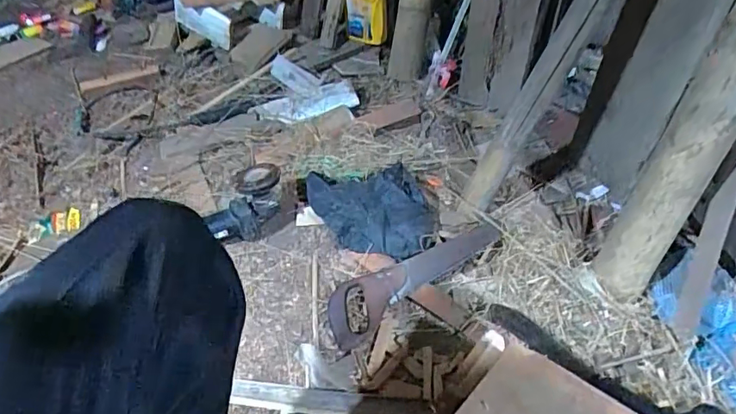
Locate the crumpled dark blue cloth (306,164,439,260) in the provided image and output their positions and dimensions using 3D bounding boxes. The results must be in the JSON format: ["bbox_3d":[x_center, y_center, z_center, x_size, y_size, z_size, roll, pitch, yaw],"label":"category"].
[{"bbox_3d":[0.017,0.008,0.996,0.207,0.075,0.226,-20,47,-15],"label":"crumpled dark blue cloth"}]

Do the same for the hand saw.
[{"bbox_3d":[0.074,0.112,0.925,0.339,0.032,0.093,-28,49,-22],"label":"hand saw"}]

